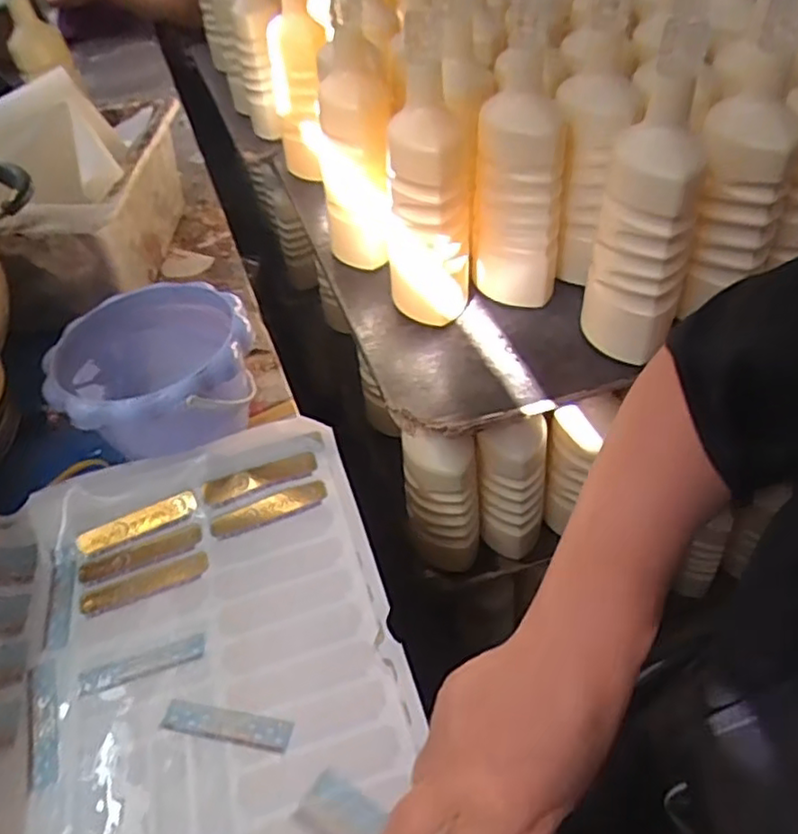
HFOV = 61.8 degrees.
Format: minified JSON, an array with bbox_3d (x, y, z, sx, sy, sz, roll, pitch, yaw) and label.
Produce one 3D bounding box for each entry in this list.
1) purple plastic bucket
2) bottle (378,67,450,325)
[{"bbox_3d":[-0.195,-0.026,0.567,0.157,0.116,0.161,-9,44,-5],"label":"purple plastic bucket"},{"bbox_3d":[0.029,-0.185,0.605,0.083,0.211,0.078,1,44,6],"label":"bottle"}]

